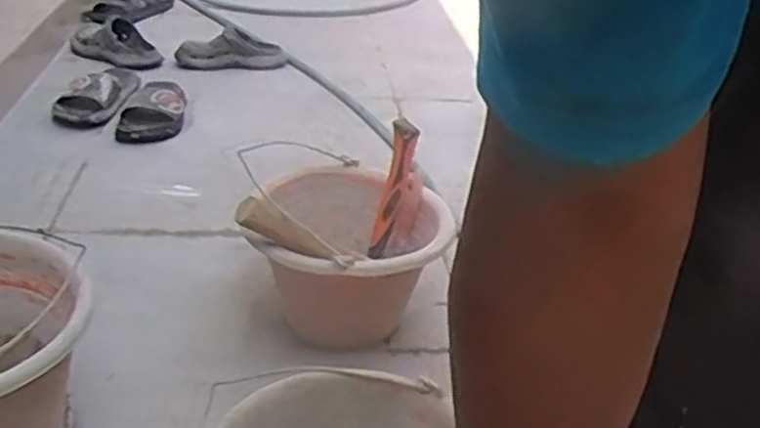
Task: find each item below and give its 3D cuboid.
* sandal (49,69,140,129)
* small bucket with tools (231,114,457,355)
[{"bbox_3d":[-0.580,-0.243,1.568,0.107,0.055,0.281,3,29,2],"label":"sandal"},{"bbox_3d":[-0.035,0.037,0.969,0.245,0.231,0.260,3,29,-3],"label":"small bucket with tools"}]

